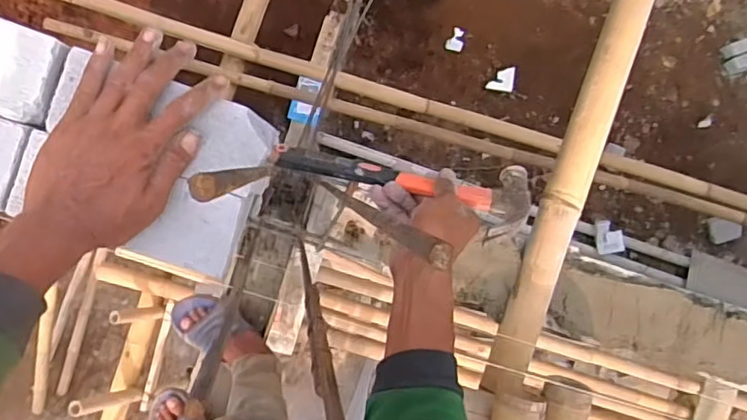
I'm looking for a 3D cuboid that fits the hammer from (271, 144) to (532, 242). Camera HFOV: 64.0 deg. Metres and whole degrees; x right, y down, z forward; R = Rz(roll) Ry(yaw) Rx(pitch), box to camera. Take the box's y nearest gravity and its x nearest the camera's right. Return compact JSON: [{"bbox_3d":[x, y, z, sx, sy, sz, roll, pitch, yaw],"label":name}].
[{"bbox_3d":[0.033,-0.032,0.624,0.274,0.074,0.075,11,91,-6],"label":"hammer"}]

